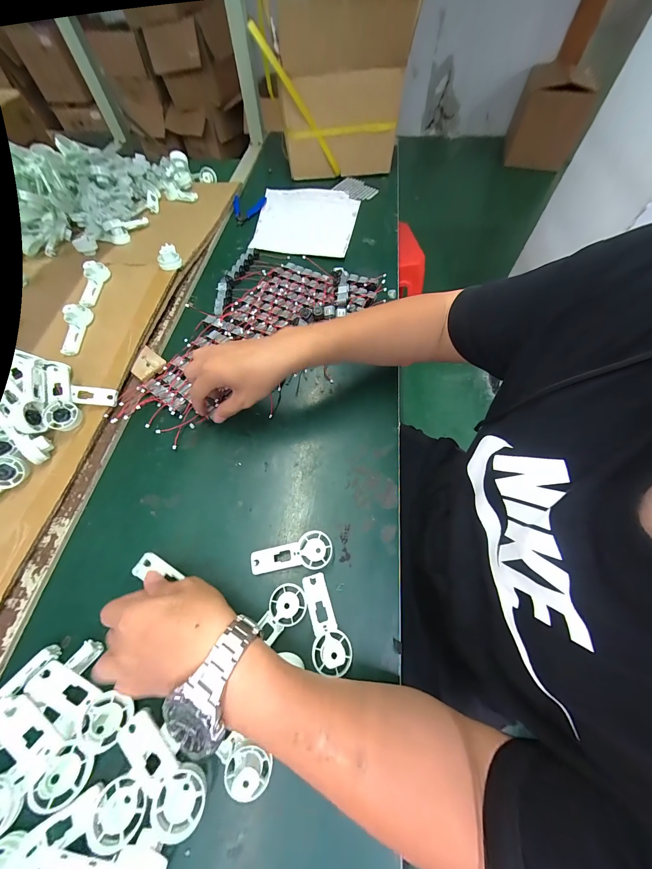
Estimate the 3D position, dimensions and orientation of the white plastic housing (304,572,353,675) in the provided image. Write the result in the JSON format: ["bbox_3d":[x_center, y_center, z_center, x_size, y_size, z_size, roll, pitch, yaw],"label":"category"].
[{"bbox_3d":[-0.003,0.197,0.305,0.038,0.019,0.090,-17,51,-8],"label":"white plastic housing"}]

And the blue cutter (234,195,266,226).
[{"bbox_3d":[-0.172,-0.520,0.659,0.076,0.023,0.086,-12,65,-5],"label":"blue cutter"}]

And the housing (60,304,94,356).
[{"bbox_3d":[-0.406,-0.169,0.463,0.029,0.022,0.091,2,77,1],"label":"housing"}]

